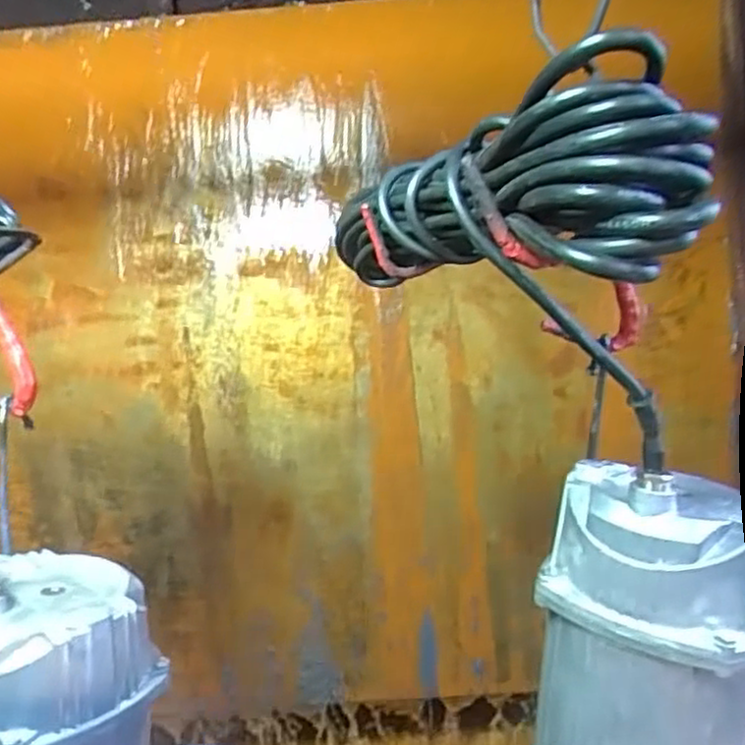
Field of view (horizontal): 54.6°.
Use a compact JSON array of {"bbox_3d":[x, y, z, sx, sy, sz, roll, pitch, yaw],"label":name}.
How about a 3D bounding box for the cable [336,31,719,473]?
[{"bbox_3d":[0.056,-0.092,0.396,0.069,0.084,0.328,-8,6,-15],"label":"cable"}]

